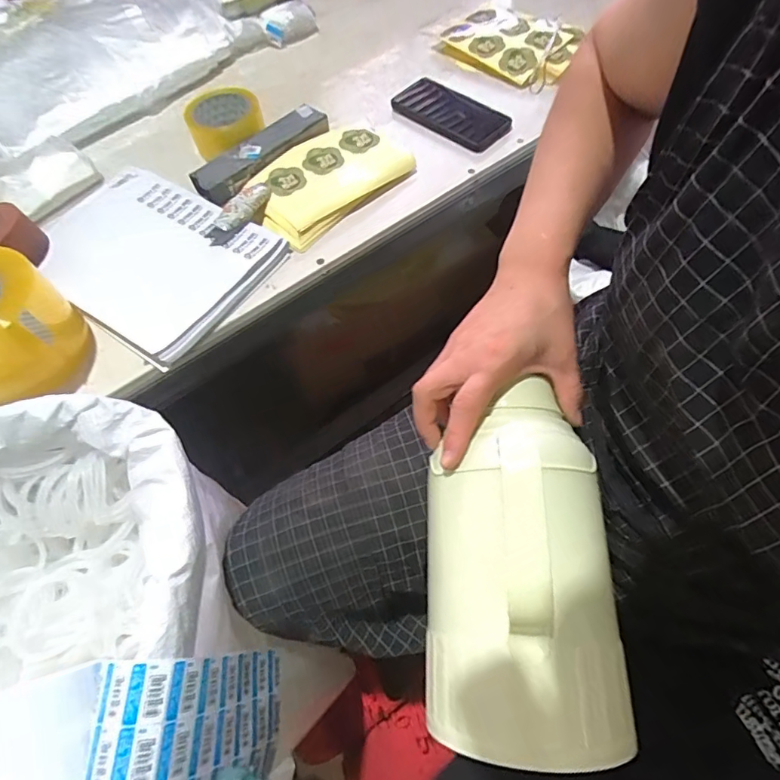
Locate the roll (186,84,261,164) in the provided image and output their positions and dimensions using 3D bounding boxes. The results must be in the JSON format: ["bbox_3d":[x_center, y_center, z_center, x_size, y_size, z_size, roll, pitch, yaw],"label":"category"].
[{"bbox_3d":[-0.234,-0.382,0.694,0.099,0.053,0.108,-14,62,-4],"label":"roll"}]

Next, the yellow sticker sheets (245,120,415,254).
[{"bbox_3d":[-0.087,-0.281,0.634,0.214,0.018,0.142,-42,67,-17],"label":"yellow sticker sheets"}]

